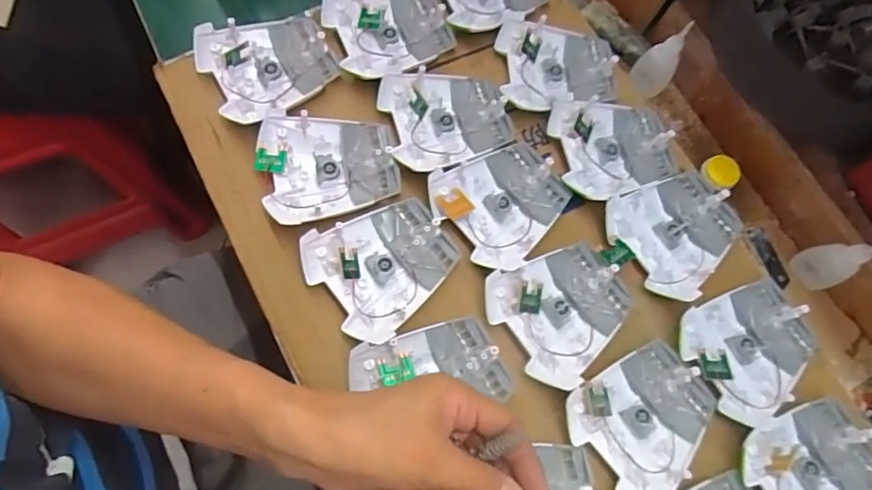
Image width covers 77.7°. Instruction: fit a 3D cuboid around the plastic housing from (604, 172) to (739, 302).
[{"bbox_3d":[0.207,-0.009,0.461,0.108,0.022,0.098,-22,75,-8],"label":"plastic housing"}]

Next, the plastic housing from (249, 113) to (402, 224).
[{"bbox_3d":[-0.089,-0.068,0.451,0.111,0.020,0.091,-16,75,-7],"label":"plastic housing"}]

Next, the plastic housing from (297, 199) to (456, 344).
[{"bbox_3d":[-0.040,0.018,0.425,0.108,0.020,0.095,-27,76,-10],"label":"plastic housing"}]

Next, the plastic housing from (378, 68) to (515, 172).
[{"bbox_3d":[0.010,-0.113,0.474,0.108,0.019,0.092,-17,75,-7],"label":"plastic housing"}]

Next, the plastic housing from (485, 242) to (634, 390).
[{"bbox_3d":[0.101,0.048,0.428,0.105,0.020,0.097,-34,77,-11],"label":"plastic housing"}]

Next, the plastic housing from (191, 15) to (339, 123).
[{"bbox_3d":[-0.145,-0.158,0.471,0.106,0.021,0.094,-26,77,-13],"label":"plastic housing"}]

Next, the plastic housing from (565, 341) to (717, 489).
[{"bbox_3d":[0.159,0.129,0.410,0.107,0.023,0.094,-39,78,-12],"label":"plastic housing"}]

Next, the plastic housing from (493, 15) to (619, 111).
[{"bbox_3d":[0.113,-0.164,0.505,0.106,0.026,0.091,-2,73,-3],"label":"plastic housing"}]

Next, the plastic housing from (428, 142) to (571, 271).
[{"bbox_3d":[0.058,-0.033,0.453,0.109,0.022,0.097,-26,76,-9],"label":"plastic housing"}]

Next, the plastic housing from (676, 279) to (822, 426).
[{"bbox_3d":[0.253,0.080,0.436,0.105,0.025,0.092,-30,77,-10],"label":"plastic housing"}]

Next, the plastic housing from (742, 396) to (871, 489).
[{"bbox_3d":[0.289,0.171,0.408,0.102,0.018,0.096,-29,76,-10],"label":"plastic housing"}]

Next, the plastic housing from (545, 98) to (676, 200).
[{"bbox_3d":[0.159,-0.087,0.483,0.106,0.024,0.090,-12,74,-6],"label":"plastic housing"}]

